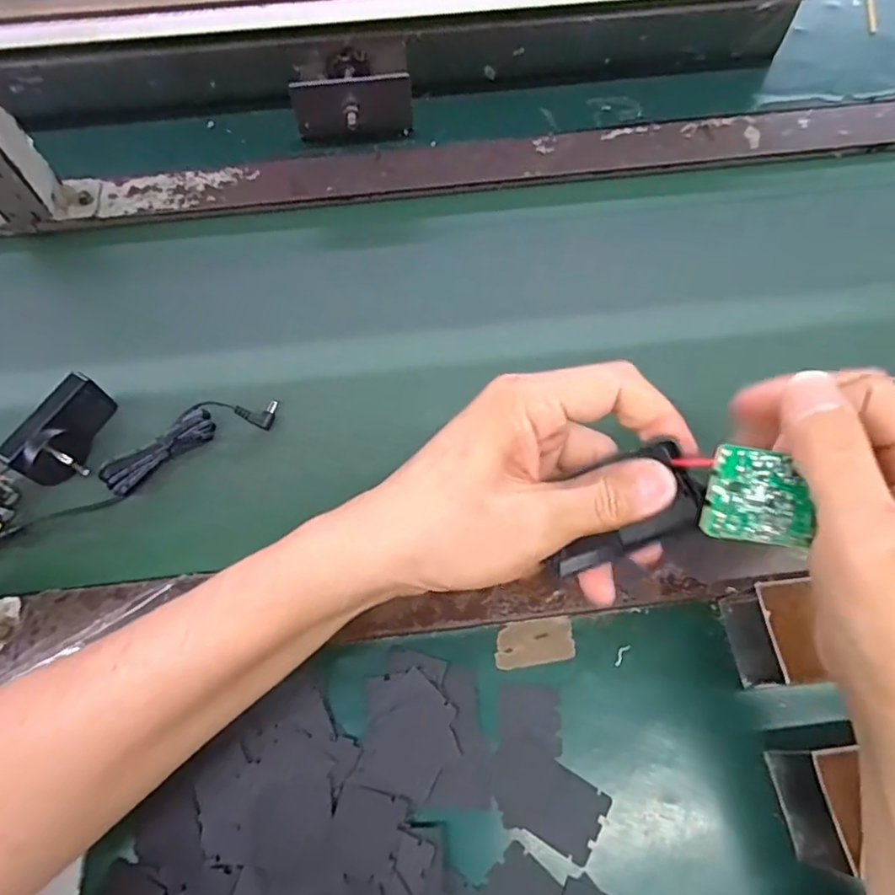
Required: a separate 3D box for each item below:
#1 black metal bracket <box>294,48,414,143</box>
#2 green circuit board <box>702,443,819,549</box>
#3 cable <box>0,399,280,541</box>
[{"bbox_3d":[-0.081,-0.305,0.510,0.098,0.042,0.077,-3,67,-1],"label":"black metal bracket"},{"bbox_3d":[0.124,0.020,0.236,0.042,0.004,0.036,8,95,-3],"label":"green circuit board"},{"bbox_3d":[-0.199,0.010,0.392,0.182,0.027,0.030,-28,70,-13],"label":"cable"}]

